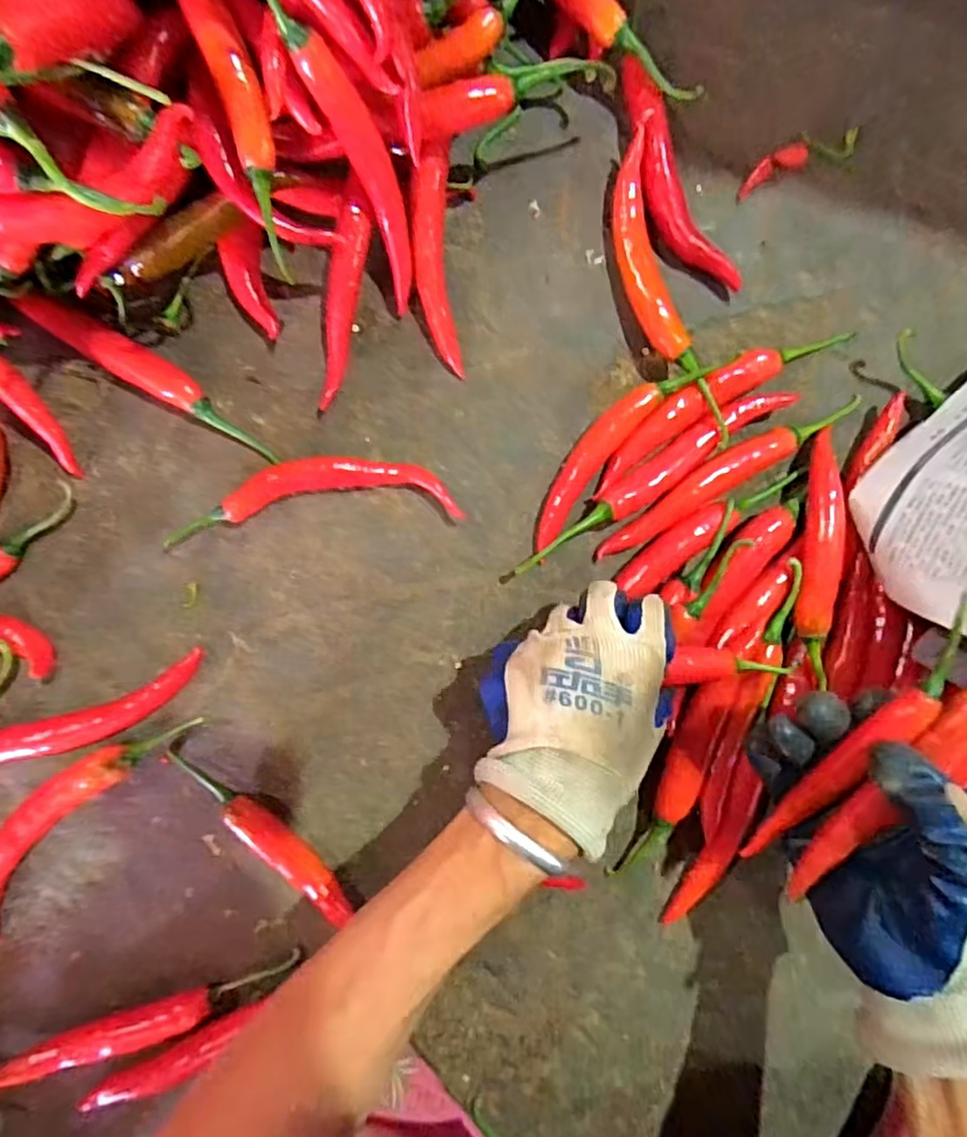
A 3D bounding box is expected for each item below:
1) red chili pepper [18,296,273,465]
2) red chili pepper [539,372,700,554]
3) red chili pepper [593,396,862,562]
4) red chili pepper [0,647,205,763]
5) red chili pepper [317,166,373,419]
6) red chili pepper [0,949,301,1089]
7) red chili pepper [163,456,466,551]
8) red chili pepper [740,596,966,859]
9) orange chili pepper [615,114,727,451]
[{"bbox_3d":[-0.182,-0.106,0.356,0.152,0.014,0.021,33,91,-6],"label":"red chili pepper"},{"bbox_3d":[0.068,-0.067,0.377,0.025,0.019,0.127,39,90,-6],"label":"red chili pepper"},{"bbox_3d":[0.145,-0.056,0.386,0.178,0.015,0.024,-28,96,-2],"label":"red chili pepper"},{"bbox_3d":[-0.215,0.081,0.361,0.124,0.025,0.025,-22,95,-3],"label":"red chili pepper"},{"bbox_3d":[-0.076,-0.146,0.353,0.018,0.019,0.120,10,108,-5],"label":"red chili pepper"},{"bbox_3d":[-0.201,0.264,0.372,0.187,0.020,0.019,-18,95,-3],"label":"red chili pepper"},{"bbox_3d":[-0.096,-0.041,0.363,0.161,0.021,0.040,-5,94,-4],"label":"red chili pepper"},{"bbox_3d":[0.177,0.088,0.304,0.018,0.015,0.166,24,117,-6],"label":"red chili pepper"},{"bbox_3d":[0.101,-0.157,0.373,0.032,0.022,0.180,-16,95,-4],"label":"orange chili pepper"}]

